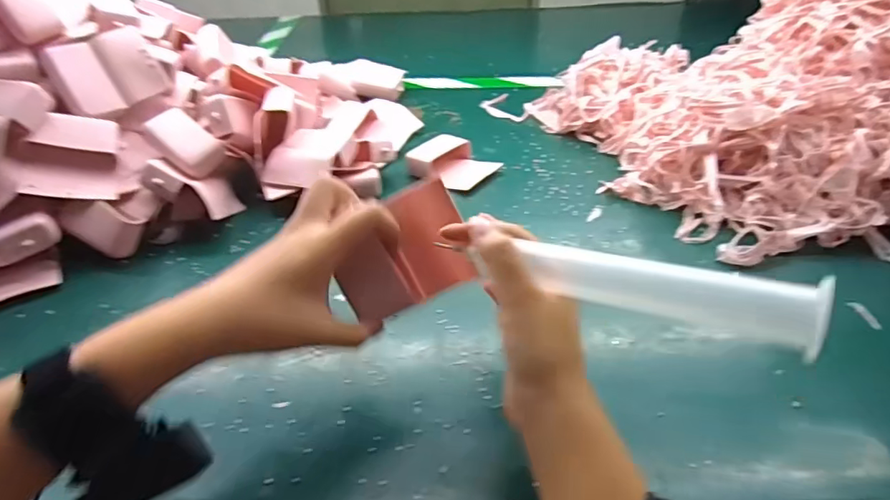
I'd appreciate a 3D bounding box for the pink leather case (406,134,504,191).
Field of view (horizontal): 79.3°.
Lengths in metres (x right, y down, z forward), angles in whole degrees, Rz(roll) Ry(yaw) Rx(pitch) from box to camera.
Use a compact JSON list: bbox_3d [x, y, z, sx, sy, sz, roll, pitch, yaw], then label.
[{"bbox_3d":[0.011,-0.099,0.615,0.083,0.032,0.078,26,45,32],"label":"pink leather case"}]

